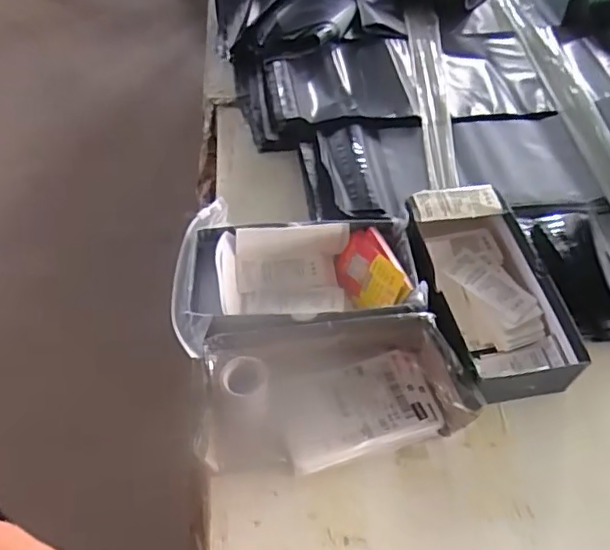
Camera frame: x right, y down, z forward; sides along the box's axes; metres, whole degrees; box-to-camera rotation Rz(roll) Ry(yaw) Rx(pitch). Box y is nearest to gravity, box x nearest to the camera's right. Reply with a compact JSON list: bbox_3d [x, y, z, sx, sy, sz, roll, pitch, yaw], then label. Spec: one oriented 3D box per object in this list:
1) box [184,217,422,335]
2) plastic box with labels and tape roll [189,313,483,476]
[{"bbox_3d":[-0.002,0.002,0.567,0.210,0.047,0.122,-4,53,-5],"label":"box"},{"bbox_3d":[0.025,0.100,0.512,0.225,0.060,0.120,-3,53,-4],"label":"plastic box with labels and tape roll"}]

